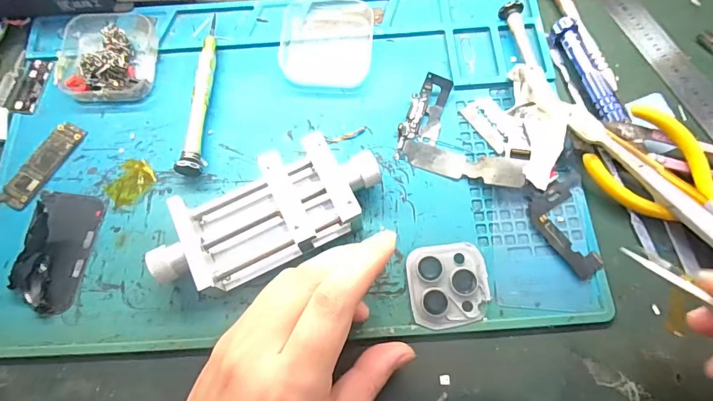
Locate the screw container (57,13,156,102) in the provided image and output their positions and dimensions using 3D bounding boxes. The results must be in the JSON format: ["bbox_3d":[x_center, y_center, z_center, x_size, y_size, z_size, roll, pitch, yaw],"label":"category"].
[{"bbox_3d":[-0.179,-0.106,0.304,0.069,0.020,0.072,-2,69,1],"label":"screw container"}]

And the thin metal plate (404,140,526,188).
[{"bbox_3d":[0.067,-0.023,0.271,0.075,0.007,0.018,15,70,20],"label":"thin metal plate"}]

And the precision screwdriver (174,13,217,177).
[{"bbox_3d":[-0.105,-0.075,0.294,0.013,0.016,0.122,0,70,2],"label":"precision screwdriver"}]

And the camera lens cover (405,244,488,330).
[{"bbox_3d":[0.053,0.049,0.248,0.045,0.008,0.045,-5,69,0],"label":"camera lens cover"}]

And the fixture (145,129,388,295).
[{"bbox_3d":[-0.050,0.010,0.253,0.135,0.032,0.055,-26,71,-8],"label":"fixture"}]

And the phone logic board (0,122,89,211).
[{"bbox_3d":[-0.208,-0.025,0.284,0.020,0.005,0.065,26,73,11],"label":"phone logic board"}]

